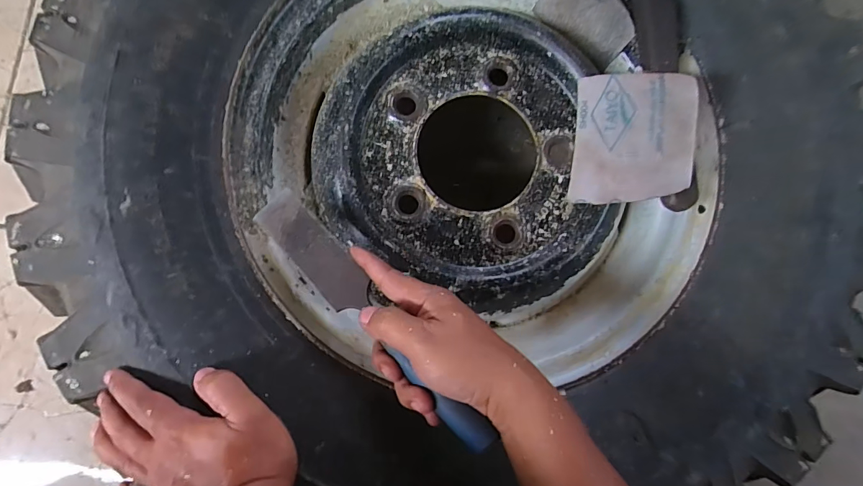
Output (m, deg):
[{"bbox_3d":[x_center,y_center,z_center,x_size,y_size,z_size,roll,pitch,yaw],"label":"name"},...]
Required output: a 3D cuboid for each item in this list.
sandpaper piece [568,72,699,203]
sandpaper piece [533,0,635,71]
[{"bbox_3d":[0.178,-0.093,0.386,0.100,0.023,0.115,3,87,32],"label":"sandpaper piece"},{"bbox_3d":[0.160,-0.233,0.438,0.099,0.060,0.014,40,57,0],"label":"sandpaper piece"}]

